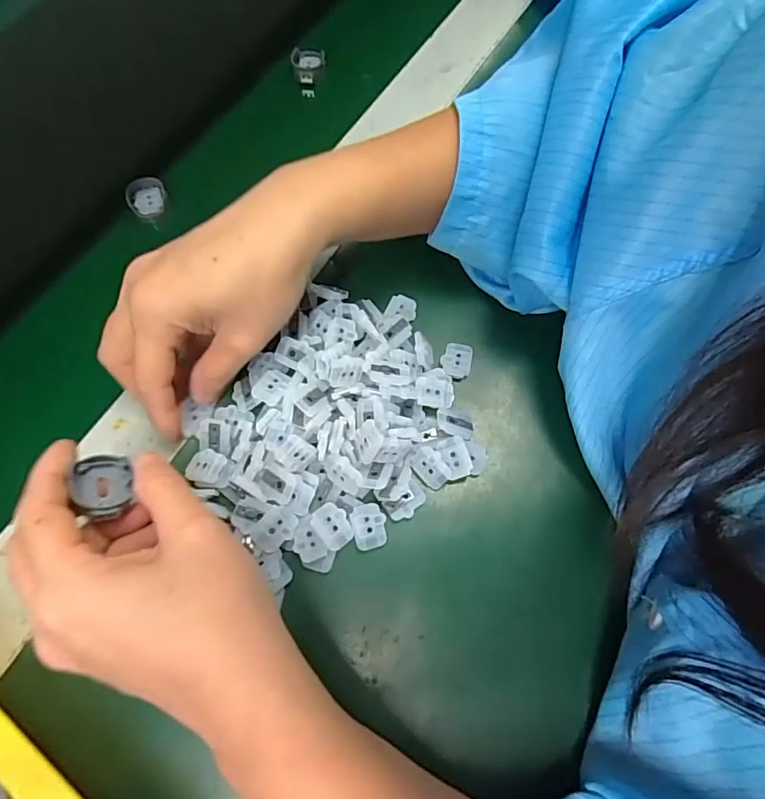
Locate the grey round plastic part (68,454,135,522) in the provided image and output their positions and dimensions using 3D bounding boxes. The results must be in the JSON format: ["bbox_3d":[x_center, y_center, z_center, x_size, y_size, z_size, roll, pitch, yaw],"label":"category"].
[{"bbox_3d":[-0.124,0.040,0.224,0.021,0.011,0.028,-3,76,-26],"label":"grey round plastic part"}]

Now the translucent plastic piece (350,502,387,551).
[{"bbox_3d":[-0.007,0.064,0.254,0.017,0.005,0.022,-16,70,-6],"label":"translucent plastic piece"}]

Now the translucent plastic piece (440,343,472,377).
[{"bbox_3d":[0.043,-0.023,0.291,0.017,0.005,0.019,11,69,4],"label":"translucent plastic piece"}]

